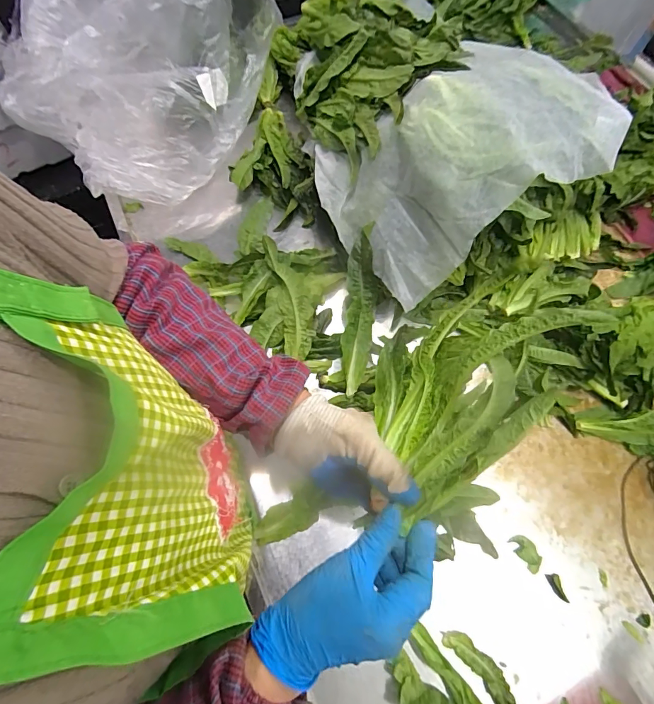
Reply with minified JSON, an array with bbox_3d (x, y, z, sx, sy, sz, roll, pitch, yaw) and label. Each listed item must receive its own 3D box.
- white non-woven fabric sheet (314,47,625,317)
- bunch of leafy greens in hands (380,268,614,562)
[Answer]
[{"bbox_3d":[0.192,-0.283,0.549,0.393,0.144,0.274,-29,71,-12],"label":"white non-woven fabric sheet"},{"bbox_3d":[0.110,0.037,0.341,0.134,0.097,0.213,30,71,11],"label":"bunch of leafy greens in hands"}]

